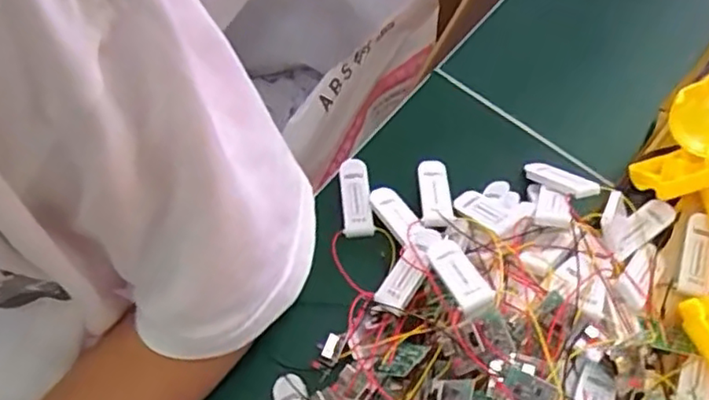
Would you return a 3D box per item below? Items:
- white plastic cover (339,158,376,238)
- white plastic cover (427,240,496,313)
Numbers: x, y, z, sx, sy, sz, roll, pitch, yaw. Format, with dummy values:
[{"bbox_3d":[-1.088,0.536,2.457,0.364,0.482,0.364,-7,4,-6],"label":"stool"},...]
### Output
[{"bbox_3d":[0.000,-0.002,0.456,0.022,0.009,0.058,-7,67,-2],"label":"white plastic cover"},{"bbox_3d":[0.062,0.044,0.375,0.020,0.006,0.056,-22,39,-8],"label":"white plastic cover"}]

